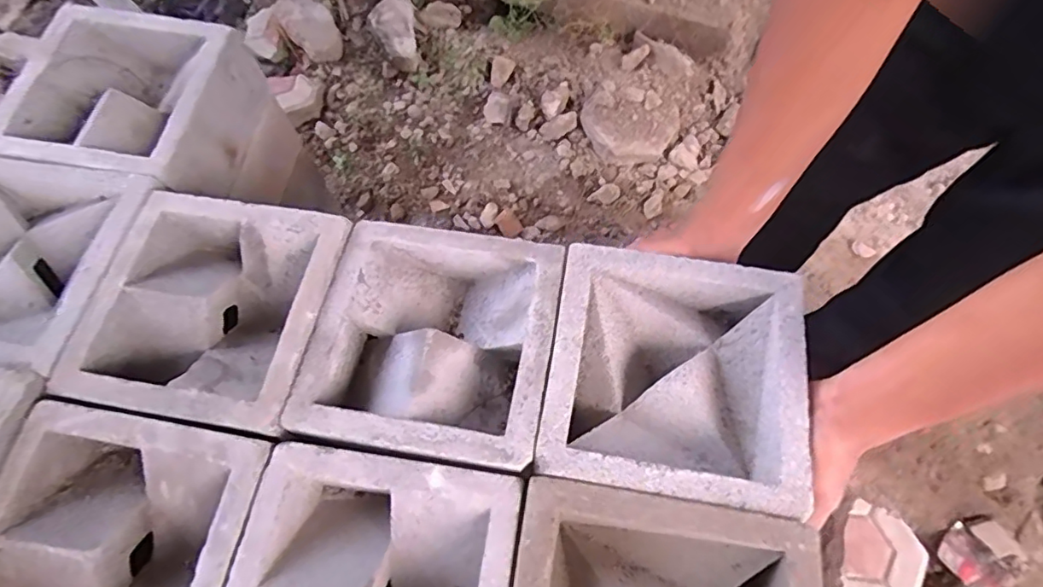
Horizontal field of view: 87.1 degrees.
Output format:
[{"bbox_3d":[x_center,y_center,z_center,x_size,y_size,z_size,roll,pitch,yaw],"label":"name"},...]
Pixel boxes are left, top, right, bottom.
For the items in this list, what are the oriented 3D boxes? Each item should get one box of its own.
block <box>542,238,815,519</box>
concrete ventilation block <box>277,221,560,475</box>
[{"bbox_3d":[0.124,0.072,0.462,0.198,0.070,0.203,8,67,7],"label":"block"},{"bbox_3d":[-0.074,0.043,0.483,0.195,0.066,0.194,9,67,7],"label":"concrete ventilation block"}]

